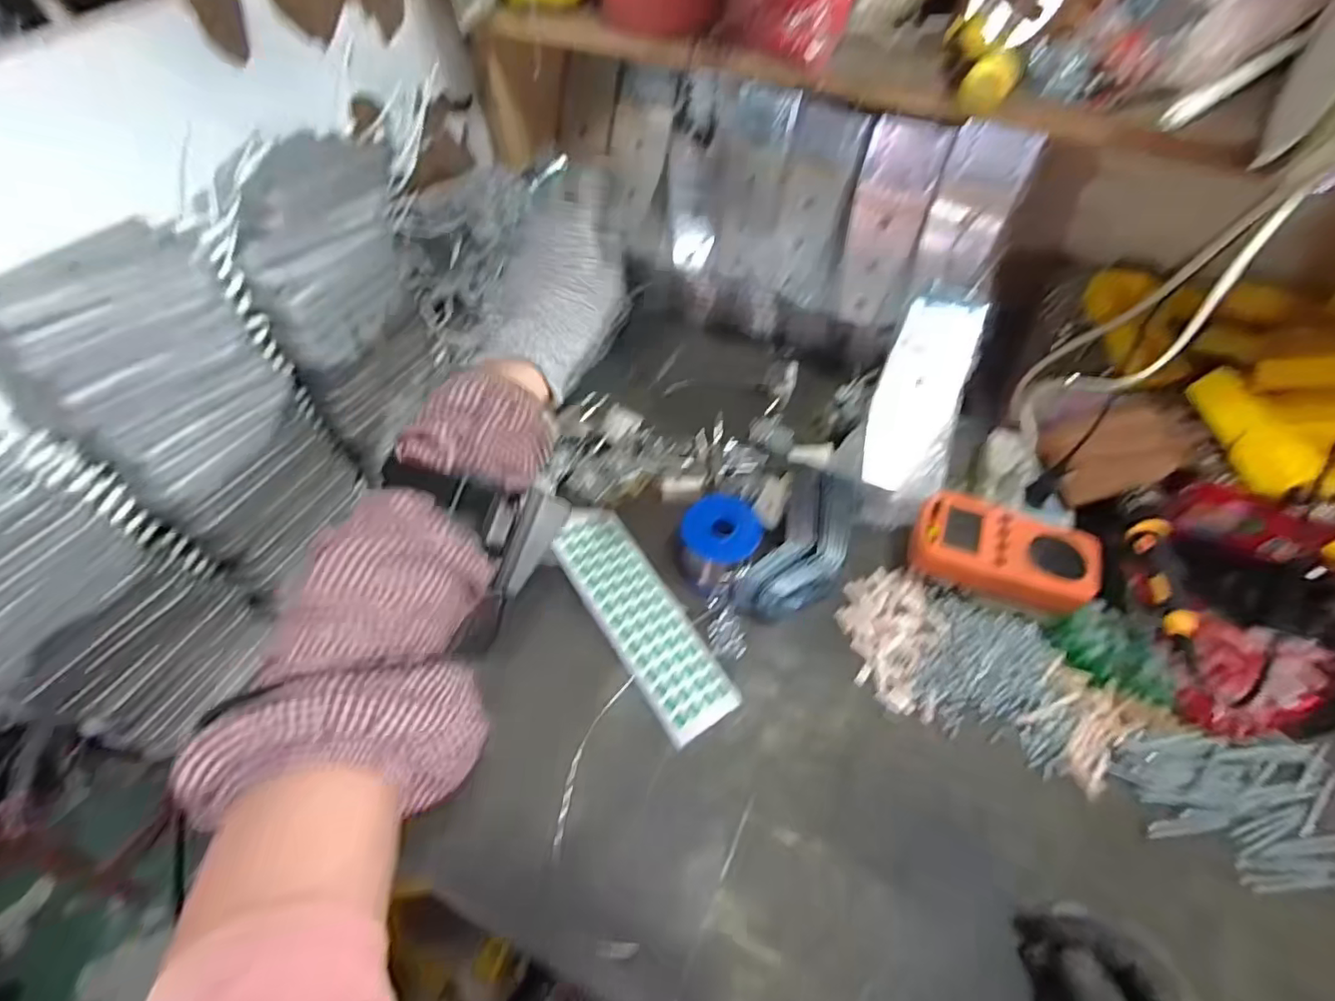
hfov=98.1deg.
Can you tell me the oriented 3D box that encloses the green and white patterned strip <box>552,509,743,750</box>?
[{"bbox_3d":[-0.023,0.093,0.484,0.067,0.016,0.210,-29,61,-18],"label":"green and white patterned strip"}]

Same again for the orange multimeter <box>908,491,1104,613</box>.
[{"bbox_3d":[0.268,0.044,0.467,0.129,0.033,0.078,15,58,10],"label":"orange multimeter"}]

